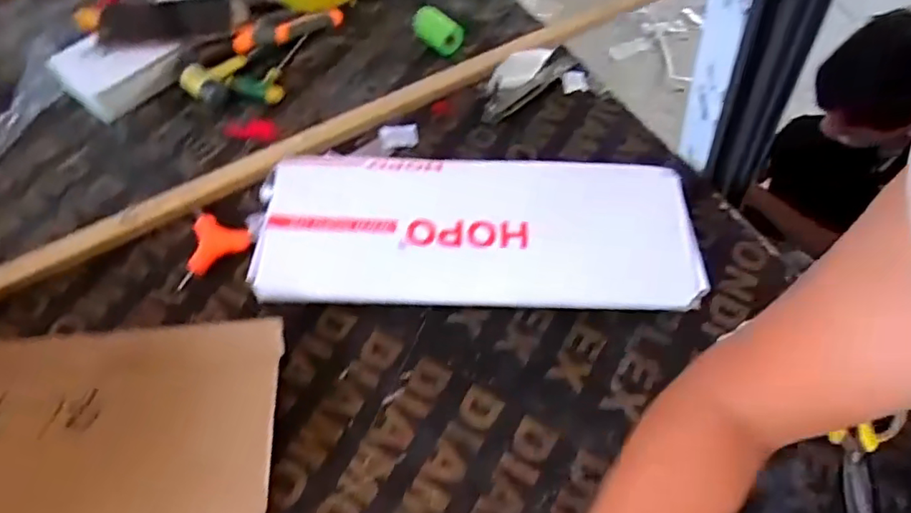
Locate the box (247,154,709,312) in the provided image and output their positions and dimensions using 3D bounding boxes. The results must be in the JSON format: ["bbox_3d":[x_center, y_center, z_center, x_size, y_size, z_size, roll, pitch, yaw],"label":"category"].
[{"bbox_3d":[0.014,-0.028,0.562,0.408,0.058,0.168,1,57,1],"label":"box"}]

